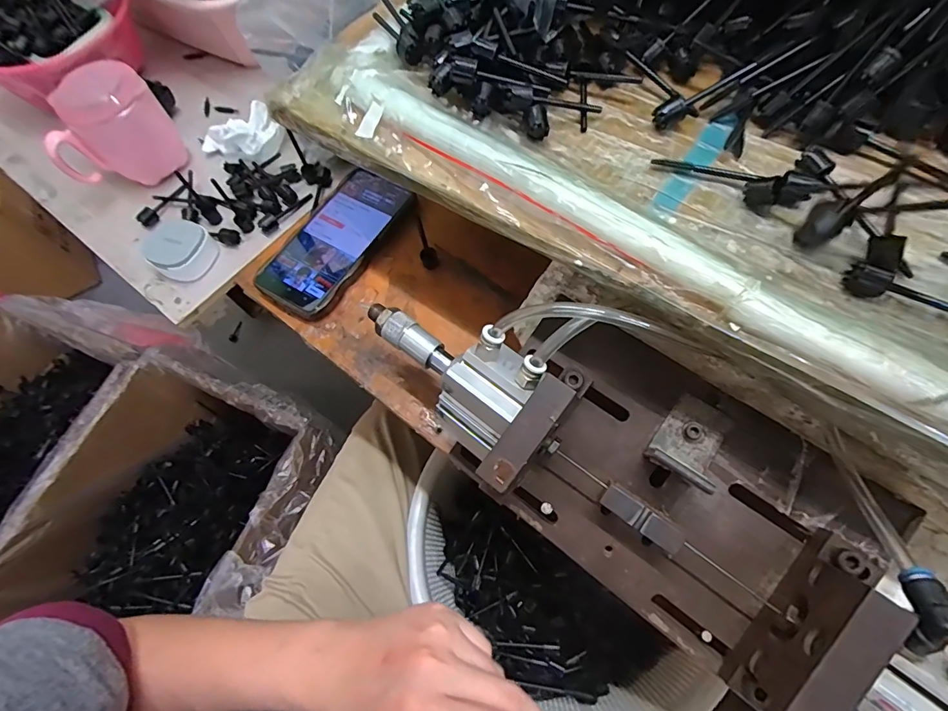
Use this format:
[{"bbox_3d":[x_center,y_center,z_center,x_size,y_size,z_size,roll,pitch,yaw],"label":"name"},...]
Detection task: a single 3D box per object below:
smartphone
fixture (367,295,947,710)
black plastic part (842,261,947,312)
[{"bbox_3d":[-0.134,-0.111,0.432,0.082,0.015,0.160,31,71,16],"label":"smartphone"},{"bbox_3d":[0.118,0.074,0.269,0.429,0.093,0.137,34,72,17],"label":"fixture"},{"bbox_3d":[0.231,-0.025,0.218,0.087,0.012,0.014,22,69,13],"label":"black plastic part"}]

